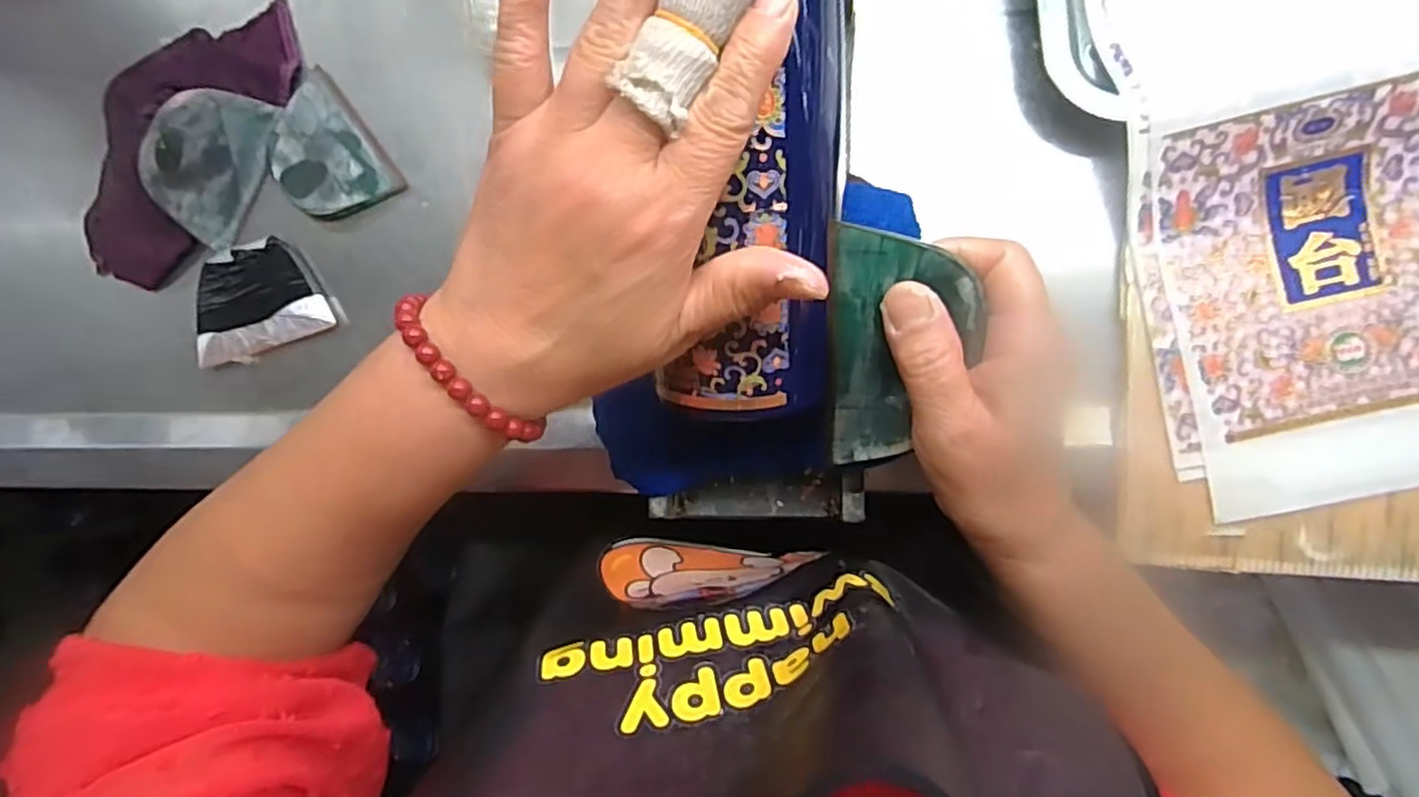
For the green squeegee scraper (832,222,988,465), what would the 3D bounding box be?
[{"bbox_3d":[0.072,-0.016,0.273,0.052,0.004,0.095,6,115,9],"label":"green squeegee scraper"}]

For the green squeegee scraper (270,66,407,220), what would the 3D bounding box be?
[{"bbox_3d":[-0.216,-0.136,0.398,0.056,0.006,0.081,-37,85,0],"label":"green squeegee scraper"}]

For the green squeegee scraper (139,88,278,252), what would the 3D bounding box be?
[{"bbox_3d":[-0.282,-0.132,0.394,0.053,0.007,0.083,22,100,-27],"label":"green squeegee scraper"}]

